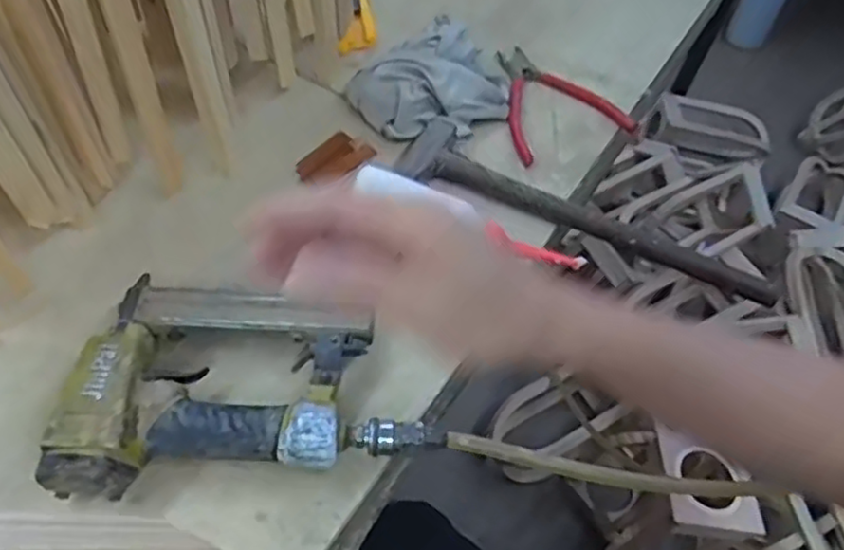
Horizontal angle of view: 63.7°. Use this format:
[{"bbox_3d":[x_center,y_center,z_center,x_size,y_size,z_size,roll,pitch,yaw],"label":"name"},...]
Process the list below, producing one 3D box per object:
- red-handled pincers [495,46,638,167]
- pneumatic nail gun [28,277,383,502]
[{"bbox_3d":[0.118,-0.175,0.645,0.117,0.022,0.146,-17,59,-15],"label":"red-handled pincers"},{"bbox_3d":[-0.131,0.079,0.444,0.166,0.056,0.147,9,56,2],"label":"pneumatic nail gun"}]

